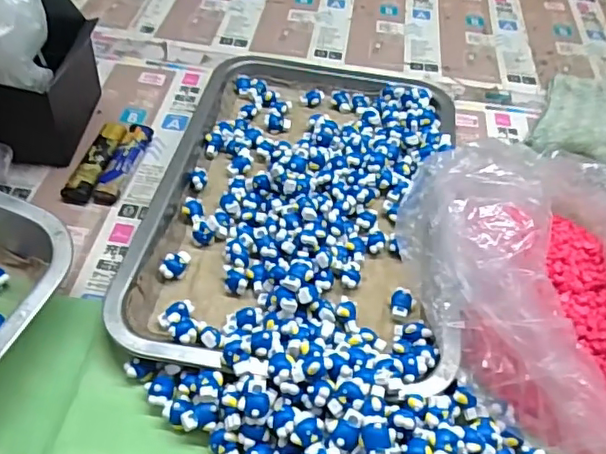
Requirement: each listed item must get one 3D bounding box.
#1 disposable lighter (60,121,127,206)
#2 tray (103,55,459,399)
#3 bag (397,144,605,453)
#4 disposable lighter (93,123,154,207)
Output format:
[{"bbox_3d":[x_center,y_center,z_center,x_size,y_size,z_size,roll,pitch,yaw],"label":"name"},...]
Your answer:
[{"bbox_3d":[-0.158,-0.052,0.440,0.022,0.011,0.086,9,48,3],"label":"disposable lighter"},{"bbox_3d":[0.005,-0.031,0.420,0.201,0.034,0.323,10,48,4],"label":"tray"},{"bbox_3d":[0.167,0.037,0.333,0.161,0.088,0.248,-11,50,-14],"label":"bag"},{"bbox_3d":[-0.137,-0.050,0.440,0.018,0.013,0.082,10,48,4],"label":"disposable lighter"}]

